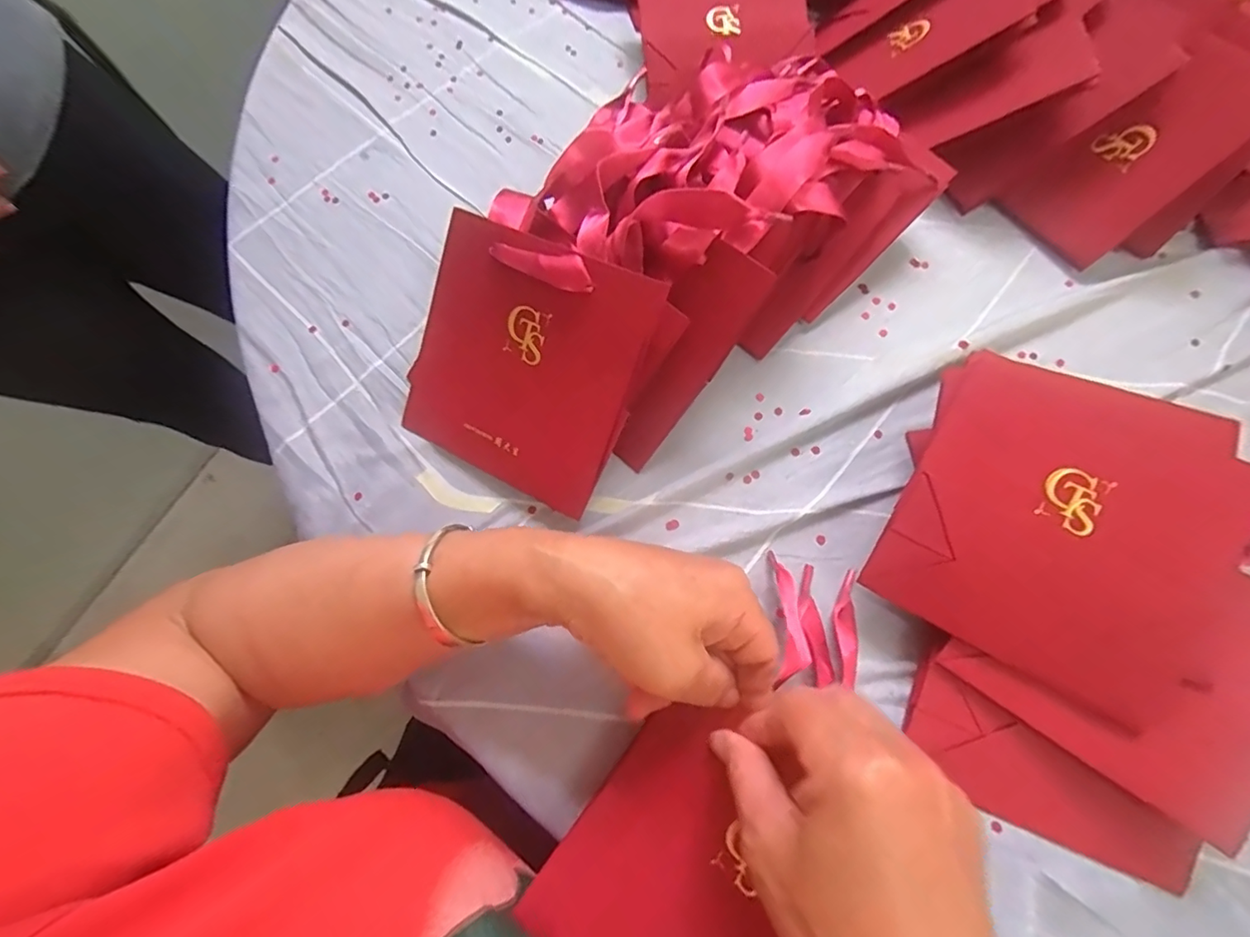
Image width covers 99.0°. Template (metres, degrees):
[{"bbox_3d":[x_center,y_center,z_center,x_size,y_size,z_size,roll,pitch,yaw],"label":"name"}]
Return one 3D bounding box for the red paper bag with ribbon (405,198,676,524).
[{"bbox_3d":[-0.064,-0.062,0.309,0.139,0.018,0.139,27,108,17],"label":"red paper bag with ribbon"}]

